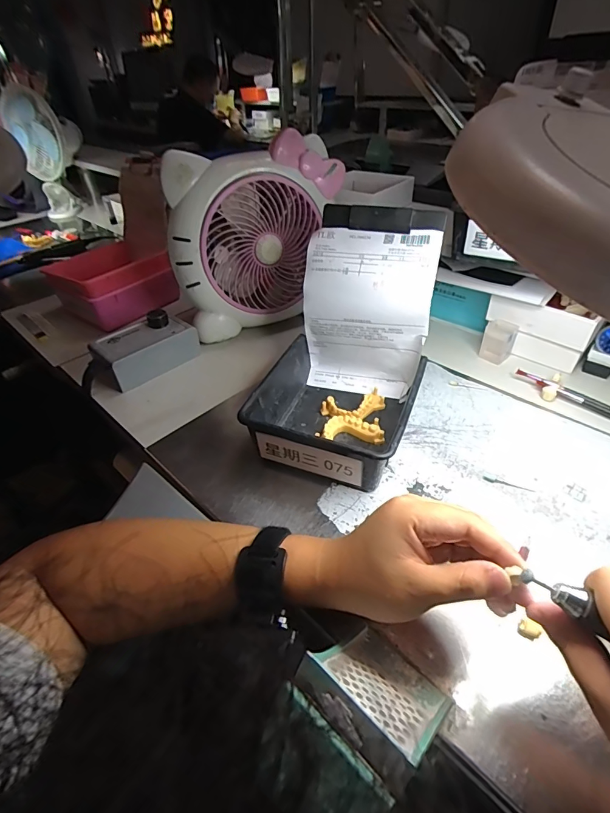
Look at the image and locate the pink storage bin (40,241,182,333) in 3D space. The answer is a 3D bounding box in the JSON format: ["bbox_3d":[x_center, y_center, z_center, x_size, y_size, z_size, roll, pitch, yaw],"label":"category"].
[{"bbox_3d":[-0.358,-0.229,0.755,0.169,0.098,0.167,27,49,31],"label":"pink storage bin"}]

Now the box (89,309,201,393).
[{"bbox_3d":[-0.236,-0.085,0.607,0.079,0.055,0.136,28,50,32],"label":"box"}]

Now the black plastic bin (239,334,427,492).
[{"bbox_3d":[0.037,0.003,0.469,0.160,0.070,0.163,14,44,20],"label":"black plastic bin"}]

